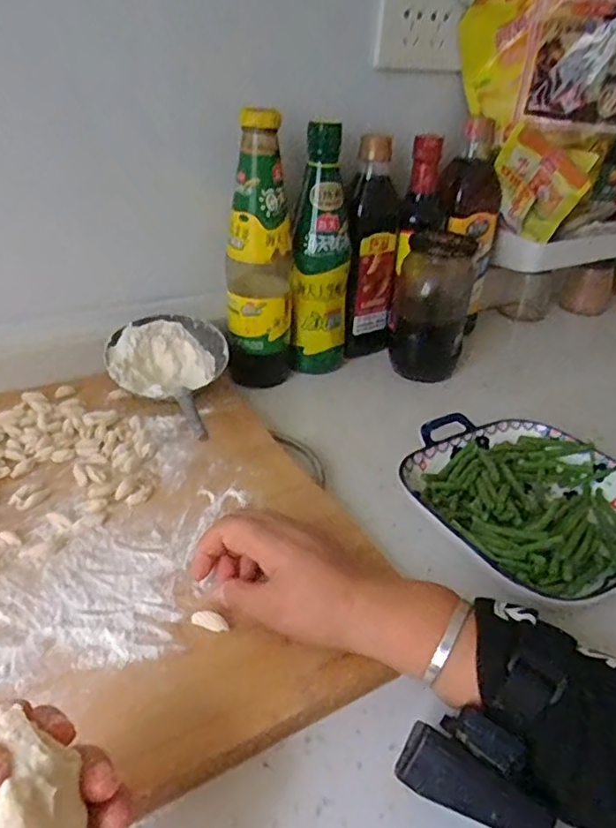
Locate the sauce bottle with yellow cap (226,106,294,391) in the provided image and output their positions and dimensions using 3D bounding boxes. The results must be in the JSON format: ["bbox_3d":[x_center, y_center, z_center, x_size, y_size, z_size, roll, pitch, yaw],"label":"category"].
[{"bbox_3d":[-0.047,-0.152,0.607,0.065,0.260,0.057,2,33,-5],"label":"sauce bottle with yellow cap"}]

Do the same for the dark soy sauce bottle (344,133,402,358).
[{"bbox_3d":[0.073,-0.175,0.683,0.063,0.231,0.065,7,33,3],"label":"dark soy sauce bottle"}]

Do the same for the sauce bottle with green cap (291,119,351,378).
[{"bbox_3d":[0.017,-0.162,0.643,0.064,0.253,0.058,4,33,-3],"label":"sauce bottle with green cap"}]

